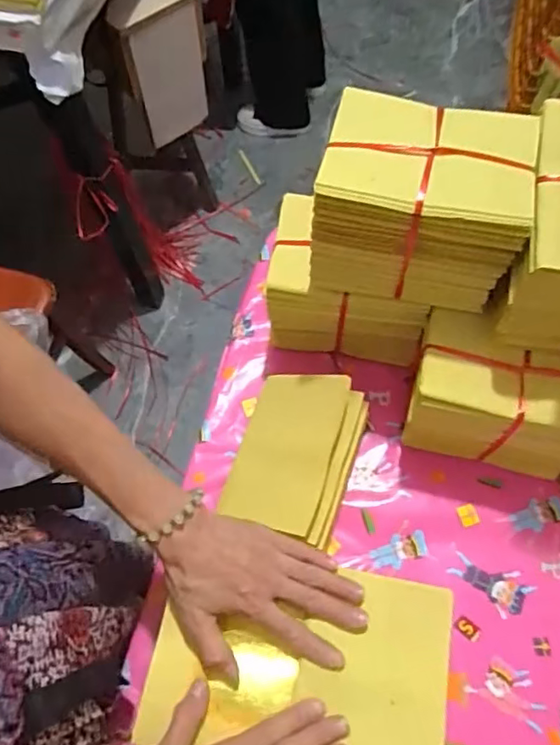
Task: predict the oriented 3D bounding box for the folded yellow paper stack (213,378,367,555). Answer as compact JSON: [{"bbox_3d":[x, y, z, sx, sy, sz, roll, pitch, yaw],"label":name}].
[{"bbox_3d":[0.013,0.080,0.589,0.126,0.019,0.160,12,82,29],"label":"folded yellow paper stack"}]

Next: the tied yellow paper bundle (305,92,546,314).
[{"bbox_3d":[0.118,-0.145,0.508,0.168,0.136,0.118,11,64,6],"label":"tied yellow paper bundle"}]

